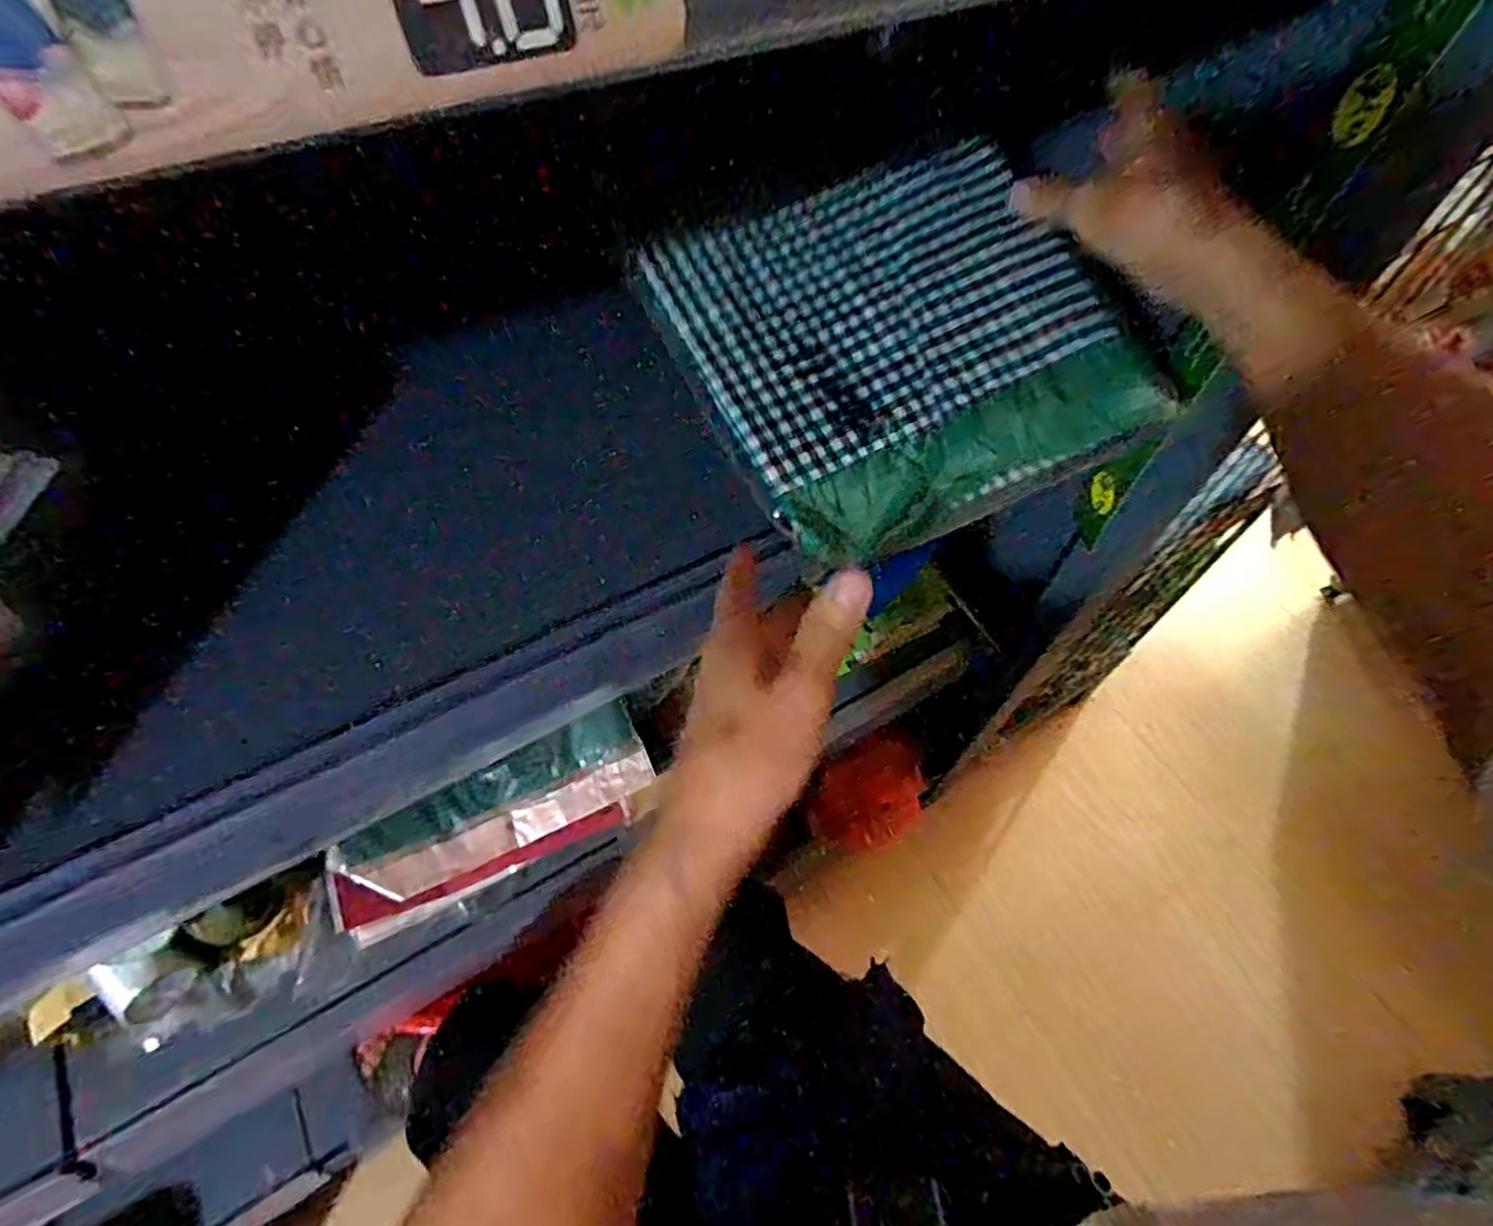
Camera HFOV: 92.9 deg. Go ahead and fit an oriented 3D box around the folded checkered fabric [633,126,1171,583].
[{"bbox_3d":[0.085,-0.166,0.420,0.228,0.022,0.234,-26,74,-5],"label":"folded checkered fabric"}]

